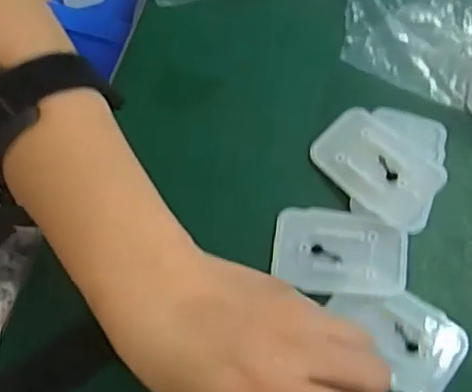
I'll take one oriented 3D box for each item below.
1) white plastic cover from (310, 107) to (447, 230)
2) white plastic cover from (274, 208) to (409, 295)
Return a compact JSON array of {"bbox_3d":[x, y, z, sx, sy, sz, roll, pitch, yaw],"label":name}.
[{"bbox_3d":[0.077,-0.017,0.354,0.044,0.006,0.071,-44,68,-3],"label":"white plastic cover"},{"bbox_3d":[0.055,0.030,0.343,0.069,0.009,0.045,7,73,4],"label":"white plastic cover"}]

